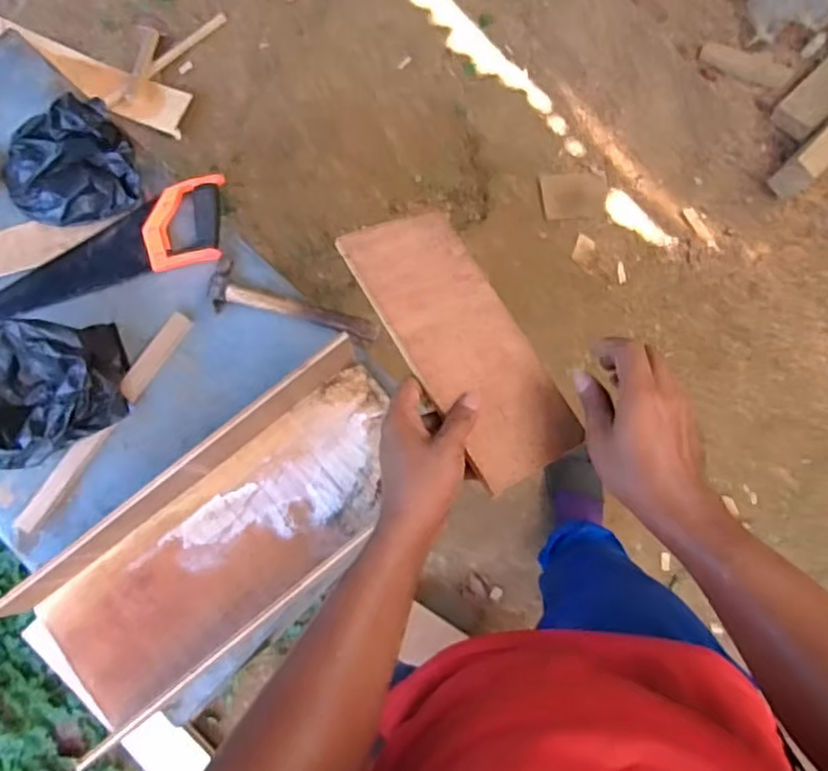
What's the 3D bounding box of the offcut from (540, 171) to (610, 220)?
[{"bbox_3d":[0.385,-0.454,1.613,0.159,0.017,0.112,-8,79,0],"label":"offcut"}]

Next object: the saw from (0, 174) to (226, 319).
[{"bbox_3d":[-0.473,-0.194,0.983,0.416,0.023,0.128,-14,75,-3],"label":"saw"}]

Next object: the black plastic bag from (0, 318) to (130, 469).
[{"bbox_3d":[-0.504,0.008,0.881,0.218,0.140,0.155,-22,75,-5],"label":"black plastic bag"}]

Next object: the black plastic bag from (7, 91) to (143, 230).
[{"bbox_3d":[-0.501,-0.314,0.965,0.215,0.099,0.146,-3,75,0],"label":"black plastic bag"}]

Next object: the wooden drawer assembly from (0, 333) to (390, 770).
[{"bbox_3d":[-0.232,0.190,0.854,0.523,0.110,0.231,-38,77,-9],"label":"wooden drawer assembly"}]

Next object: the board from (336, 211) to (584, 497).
[{"bbox_3d":[0.043,-0.040,0.595,0.113,0.009,0.255,-24,74,-27],"label":"board"}]

